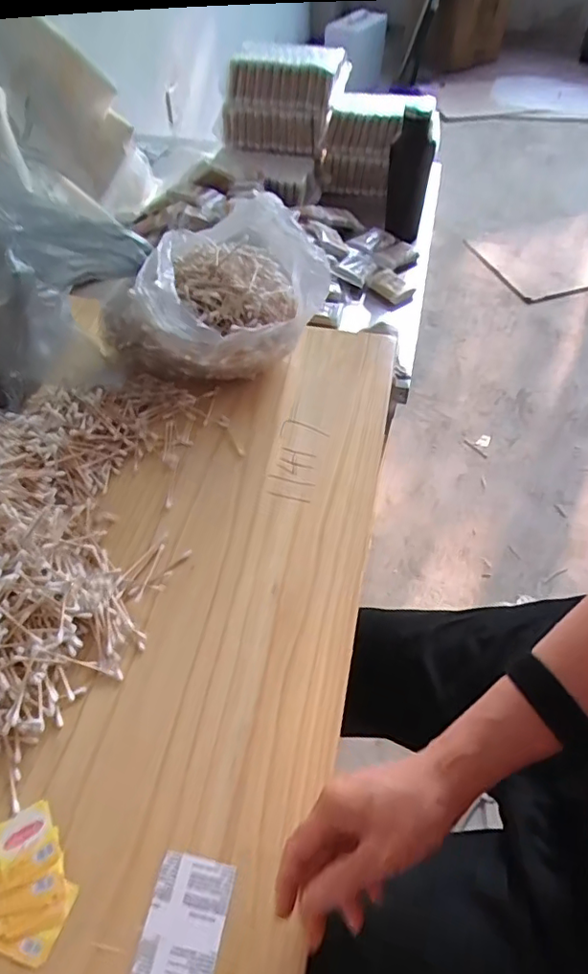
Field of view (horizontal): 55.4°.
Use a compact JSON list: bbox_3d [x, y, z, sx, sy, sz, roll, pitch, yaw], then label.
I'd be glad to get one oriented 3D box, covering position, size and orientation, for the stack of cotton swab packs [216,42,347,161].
[{"bbox_3d":[-0.029,-0.778,1.128,0.250,0.161,0.134,1,52,0],"label":"stack of cotton swab packs"}]

